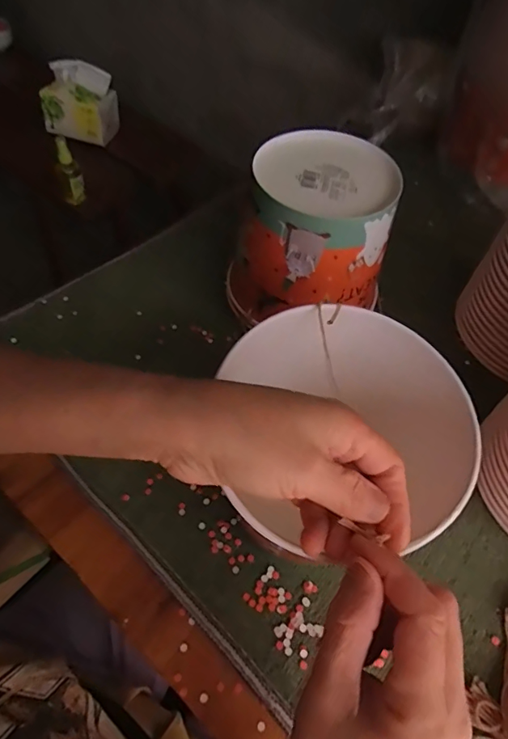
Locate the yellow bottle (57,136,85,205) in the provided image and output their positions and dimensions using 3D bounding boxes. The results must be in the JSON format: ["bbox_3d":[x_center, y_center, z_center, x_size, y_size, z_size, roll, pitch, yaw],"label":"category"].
[{"bbox_3d":[-0.350,-0.374,0.869,0.043,0.121,0.042,-17,60,-16],"label":"yellow bottle"}]

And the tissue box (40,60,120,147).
[{"bbox_3d":[-0.371,-0.567,0.981,0.130,0.118,0.103,21,57,8],"label":"tissue box"}]

